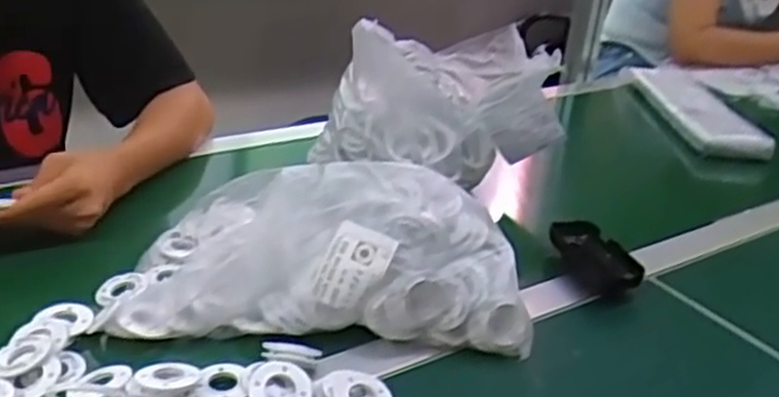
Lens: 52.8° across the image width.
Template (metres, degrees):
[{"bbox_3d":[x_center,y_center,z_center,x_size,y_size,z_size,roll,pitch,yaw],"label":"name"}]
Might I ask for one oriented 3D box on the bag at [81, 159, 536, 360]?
[{"bbox_3d":[-0.048,0.029,0.674,0.327,0.092,0.200,7,26,2],"label":"bag"}]

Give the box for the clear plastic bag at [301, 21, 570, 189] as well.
[{"bbox_3d":[0.060,-0.108,0.844,0.253,0.150,0.121,-4,28,-19],"label":"clear plastic bag"}]

